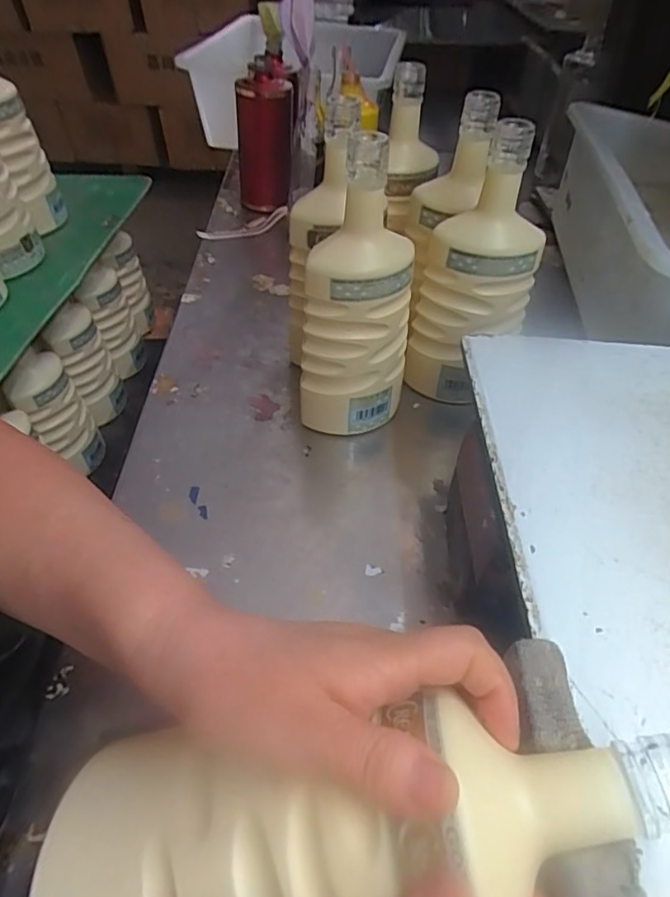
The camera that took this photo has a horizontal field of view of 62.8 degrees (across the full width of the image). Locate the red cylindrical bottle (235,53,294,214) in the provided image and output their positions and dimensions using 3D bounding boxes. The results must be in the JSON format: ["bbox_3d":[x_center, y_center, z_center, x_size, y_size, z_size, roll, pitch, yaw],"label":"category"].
[{"bbox_3d":[-0.100,-0.428,0.769,0.071,0.188,0.084,-6,48,-4],"label":"red cylindrical bottle"}]

